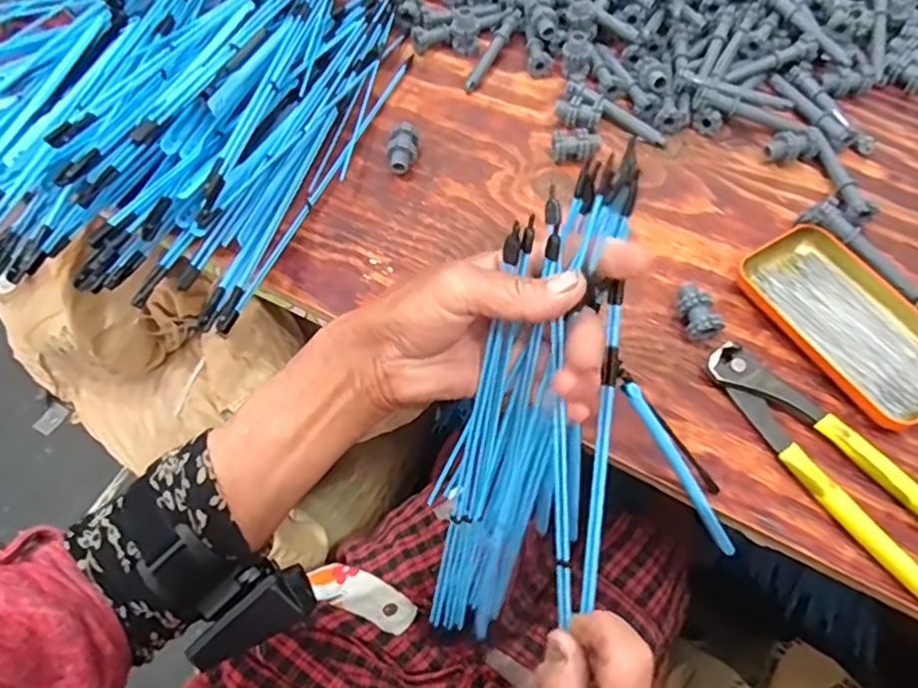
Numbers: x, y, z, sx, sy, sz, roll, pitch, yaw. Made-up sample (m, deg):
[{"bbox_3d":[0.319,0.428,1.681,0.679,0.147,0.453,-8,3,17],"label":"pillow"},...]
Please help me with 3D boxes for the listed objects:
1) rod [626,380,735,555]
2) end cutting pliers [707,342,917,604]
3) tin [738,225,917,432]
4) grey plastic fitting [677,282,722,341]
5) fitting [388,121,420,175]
[{"bbox_3d":[0.129,0.075,0.371,0.009,0.144,0.006,-44,25,-20],"label":"rod"},{"bbox_3d":[0.225,0.079,0.375,0.048,0.017,0.198,-36,66,-17],"label":"end cutting pliers"},{"bbox_3d":[0.257,-0.014,0.425,0.074,0.020,0.143,-27,64,-13],"label":"tin"},{"bbox_3d":[0.159,-0.021,0.433,0.022,0.021,0.036,-12,61,-5],"label":"grey plastic fitting"},{"bbox_3d":[-0.044,-0.153,0.511,0.020,0.021,0.039,3,61,4],"label":"fitting"}]

